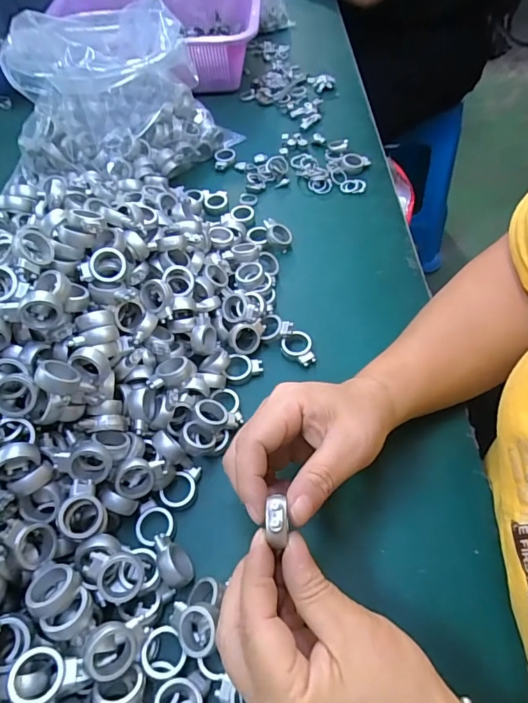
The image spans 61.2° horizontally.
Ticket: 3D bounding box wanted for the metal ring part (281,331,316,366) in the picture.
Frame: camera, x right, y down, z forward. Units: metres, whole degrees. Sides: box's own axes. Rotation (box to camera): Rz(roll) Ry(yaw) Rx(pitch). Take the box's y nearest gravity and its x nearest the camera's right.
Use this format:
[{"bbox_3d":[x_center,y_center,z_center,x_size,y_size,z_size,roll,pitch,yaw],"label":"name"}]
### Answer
[{"bbox_3d":[0.031,-0.002,0.381,0.025,0.011,0.033,-30,60,-18],"label":"metal ring part"}]

